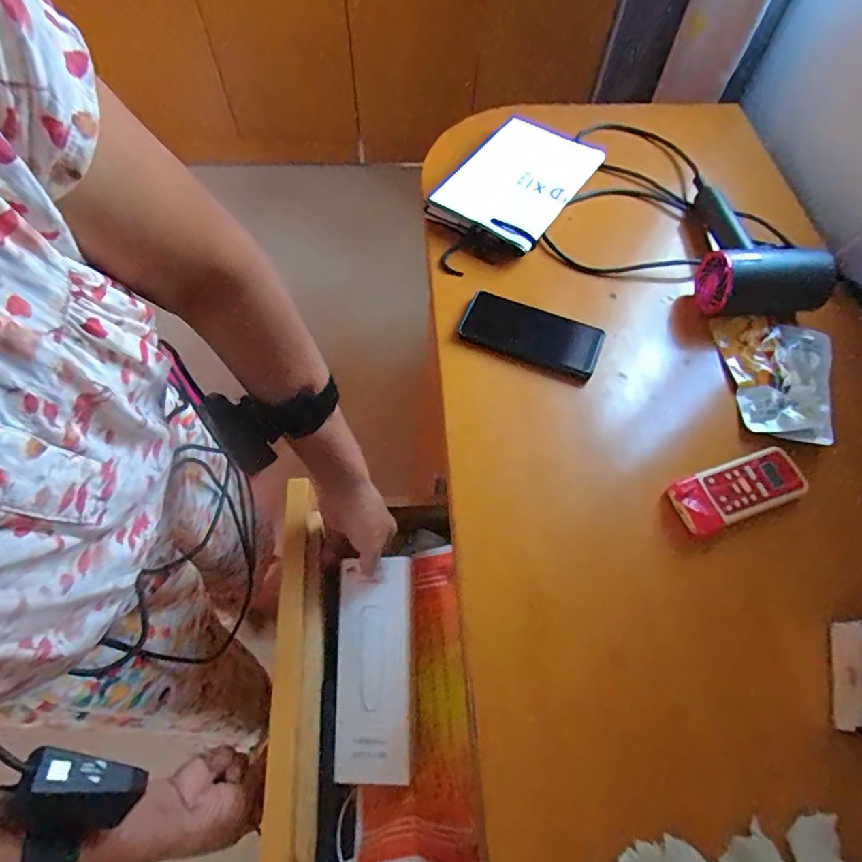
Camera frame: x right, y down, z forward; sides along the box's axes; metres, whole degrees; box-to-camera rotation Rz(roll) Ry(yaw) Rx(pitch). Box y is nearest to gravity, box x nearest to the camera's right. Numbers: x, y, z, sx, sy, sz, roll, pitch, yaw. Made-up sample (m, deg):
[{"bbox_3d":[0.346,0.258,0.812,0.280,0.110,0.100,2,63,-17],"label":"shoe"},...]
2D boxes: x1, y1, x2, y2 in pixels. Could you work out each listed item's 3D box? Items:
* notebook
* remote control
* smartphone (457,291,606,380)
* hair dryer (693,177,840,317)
[{"bbox_3d":[0.118,-0.341,0.688,0.155,0.024,0.222,33,71,15],"label":"notebook"},{"bbox_3d":[0.302,0.059,0.497,0.134,0.021,0.054,-20,62,-9],"label":"remote control"},{"bbox_3d":[0.117,-0.116,0.592,0.162,0.010,0.068,22,75,12],"label":"smartphone"},{"bbox_3d":[0.390,-0.241,0.629,0.127,0.065,0.208,2,61,2],"label":"hair dryer"}]

